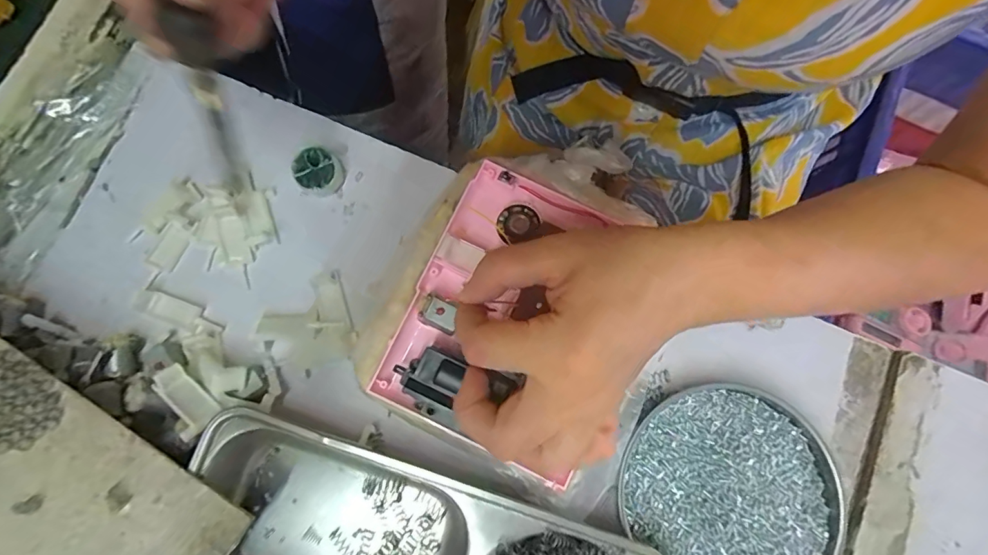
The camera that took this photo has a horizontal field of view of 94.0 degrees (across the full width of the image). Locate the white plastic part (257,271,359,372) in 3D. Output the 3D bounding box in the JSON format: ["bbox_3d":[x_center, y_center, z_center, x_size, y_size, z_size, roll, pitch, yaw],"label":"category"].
[{"bbox_3d":[-0.118,0.031,0.311,0.057,0.013,0.051,-42,82,-9],"label":"white plastic part"}]

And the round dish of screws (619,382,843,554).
[{"bbox_3d":[0.149,0.135,0.291,0.127,0.015,0.131,0,79,-1],"label":"round dish of screws"}]

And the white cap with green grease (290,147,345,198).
[{"bbox_3d":[-0.126,-0.075,0.330,0.031,0.018,0.030,0,79,-1],"label":"white cap with green grease"}]

